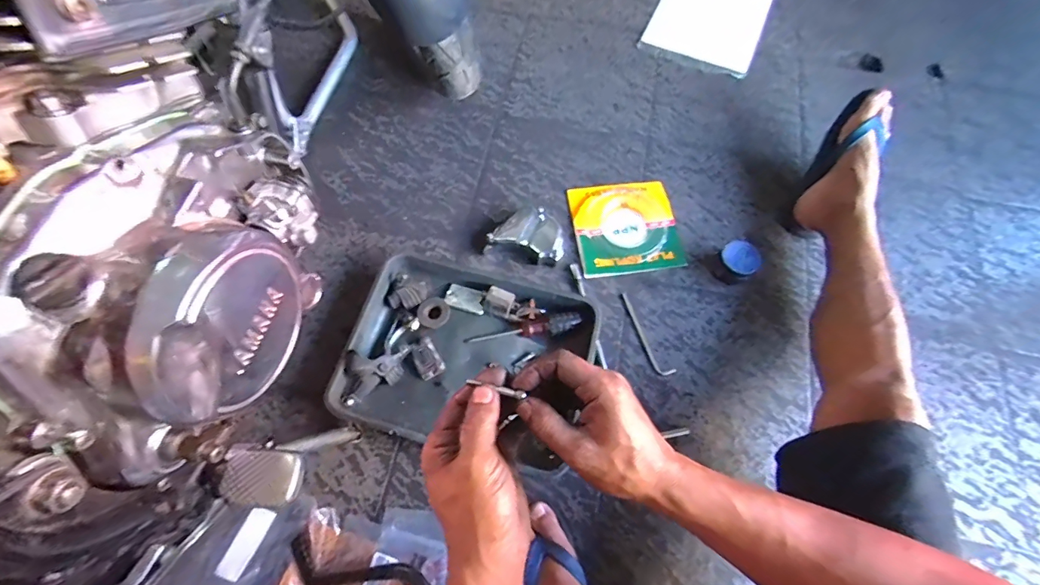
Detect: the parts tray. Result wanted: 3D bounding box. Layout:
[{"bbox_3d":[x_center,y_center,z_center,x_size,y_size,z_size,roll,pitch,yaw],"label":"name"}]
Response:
[{"bbox_3d":[-0.078,0.098,0.687,0.361,0.044,0.267,14,68,5],"label":"parts tray"}]

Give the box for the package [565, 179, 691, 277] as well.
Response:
[{"bbox_3d":[0.191,-0.119,0.796,0.179,0.013,0.175,-7,68,-4],"label":"package"}]

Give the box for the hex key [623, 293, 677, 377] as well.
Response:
[{"bbox_3d":[0.203,0.067,0.726,0.024,0.004,0.148,-24,70,-10],"label":"hex key"}]

